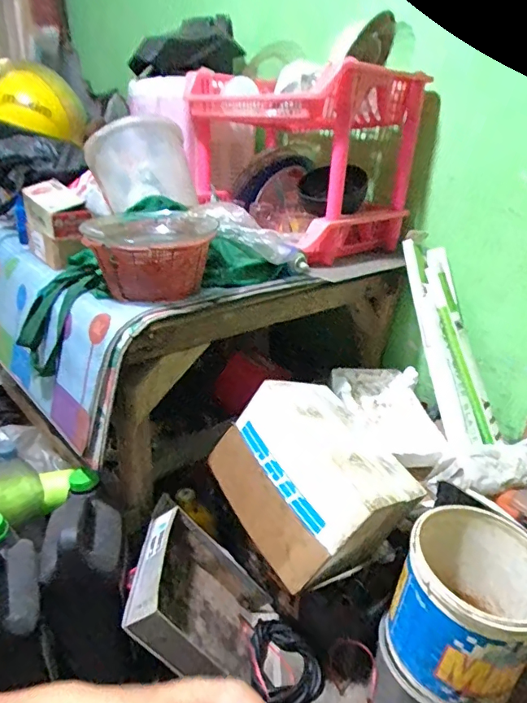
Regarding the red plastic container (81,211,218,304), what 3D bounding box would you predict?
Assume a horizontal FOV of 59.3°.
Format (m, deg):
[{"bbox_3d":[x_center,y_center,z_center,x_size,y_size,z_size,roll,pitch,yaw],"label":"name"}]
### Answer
[{"bbox_3d":[-0.180,-0.159,0.746,0.196,0.094,0.206,-7,26,-18],"label":"red plastic container"}]

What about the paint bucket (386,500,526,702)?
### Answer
[{"bbox_3d":[0.284,0.351,0.646,0.177,0.187,0.189,2,24,-1],"label":"paint bucket"}]

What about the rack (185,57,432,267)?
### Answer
[{"bbox_3d":[0.075,-0.424,1.055,0.336,0.339,0.435,-18,31,-38],"label":"rack"}]

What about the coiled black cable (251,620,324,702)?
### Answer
[{"bbox_3d":[0.040,0.544,0.807,0.121,0.039,0.152,1,24,-3],"label":"coiled black cable"}]

